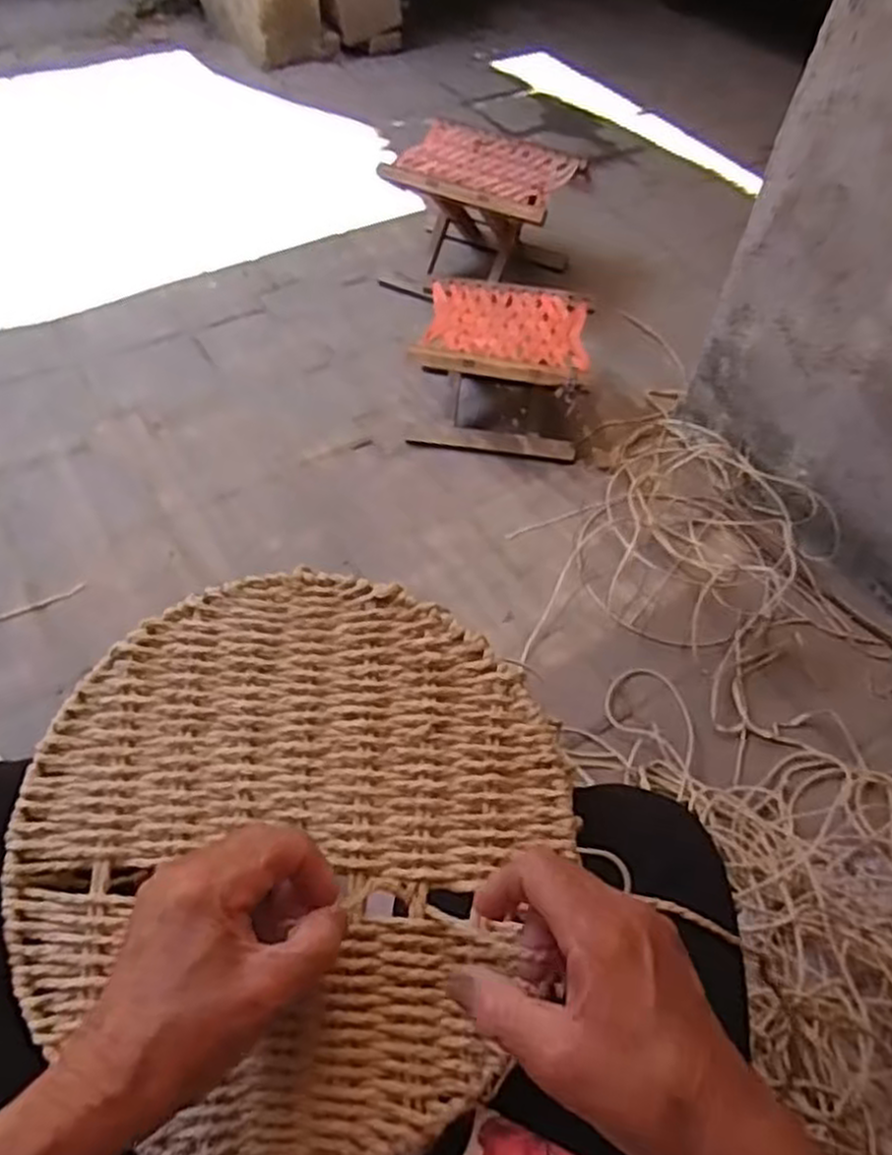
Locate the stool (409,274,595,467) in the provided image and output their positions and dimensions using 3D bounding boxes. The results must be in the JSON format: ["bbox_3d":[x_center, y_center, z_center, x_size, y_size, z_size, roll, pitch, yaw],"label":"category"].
[{"bbox_3d":[0.094,-0.342,1.313,0.276,0.188,0.240,10,51,3],"label":"stool"}]

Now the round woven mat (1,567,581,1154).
[{"bbox_3d":[-0.083,0.130,0.398,0.261,0.005,0.267,-1,71,2],"label":"round woven mat"}]

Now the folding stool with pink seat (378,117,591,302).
[{"bbox_3d":[0.070,-0.693,1.539,0.316,0.244,0.269,20,52,11],"label":"folding stool with pink seat"}]

